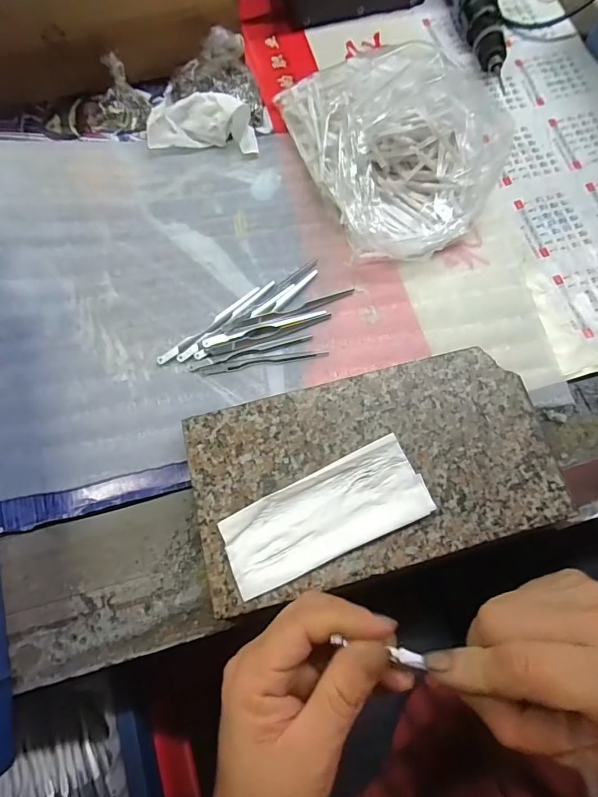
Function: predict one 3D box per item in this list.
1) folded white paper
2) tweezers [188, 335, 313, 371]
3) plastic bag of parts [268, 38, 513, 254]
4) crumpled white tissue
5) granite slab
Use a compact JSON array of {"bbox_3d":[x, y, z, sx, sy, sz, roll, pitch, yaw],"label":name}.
[{"bbox_3d":[0.017,0.076,0.273,0.130,0.014,0.054,-25,76,-7],"label":"folded white paper"},{"bbox_3d":[-0.039,-0.039,0.342,0.103,0.004,0.007,-15,75,-4],"label":"tweezers"},{"bbox_3d":[0.080,-0.219,0.356,0.134,0.078,0.210,-21,75,-5],"label":"plastic bag of parts"},{"bbox_3d":[-0.090,-0.250,0.386,0.095,0.043,0.042,-4,74,-1],"label":"crumpled white tissue"},{"bbox_3d":[0.049,0.050,0.301,0.238,0.035,0.130,-14,75,-4],"label":"granite slab"}]

